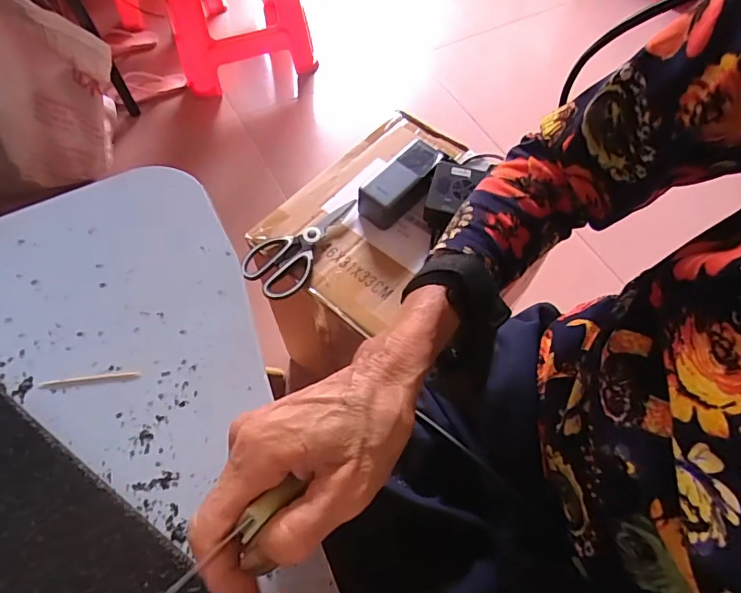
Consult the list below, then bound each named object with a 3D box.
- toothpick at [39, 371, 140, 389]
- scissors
[{"bbox_3d":[-0.180,0.052,0.308,0.062,0.004,0.005,-6,62,-4],"label":"toothpick"},{"bbox_3d":[-0.089,-0.075,0.648,0.084,0.017,0.178,38,68,18],"label":"scissors"}]

